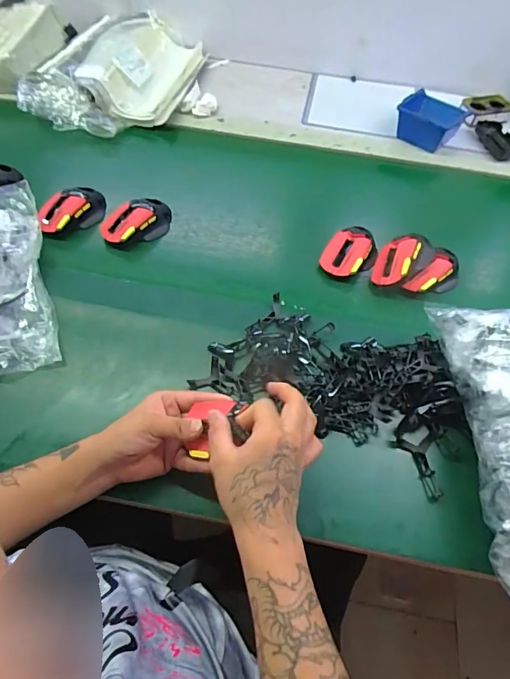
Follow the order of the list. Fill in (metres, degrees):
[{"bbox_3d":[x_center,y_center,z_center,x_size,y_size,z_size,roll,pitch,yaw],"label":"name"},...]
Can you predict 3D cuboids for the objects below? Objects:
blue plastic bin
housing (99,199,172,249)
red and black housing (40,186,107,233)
[{"bbox_3d":[0.352,-0.442,0.904,0.105,0.068,0.138,35,62,19],"label":"blue plastic bin"},{"bbox_3d":[-0.186,-0.188,0.715,0.118,0.046,0.063,-31,63,-21],"label":"housing"},{"bbox_3d":[-0.288,-0.204,0.711,0.109,0.041,0.064,-32,64,-21],"label":"red and black housing"}]

